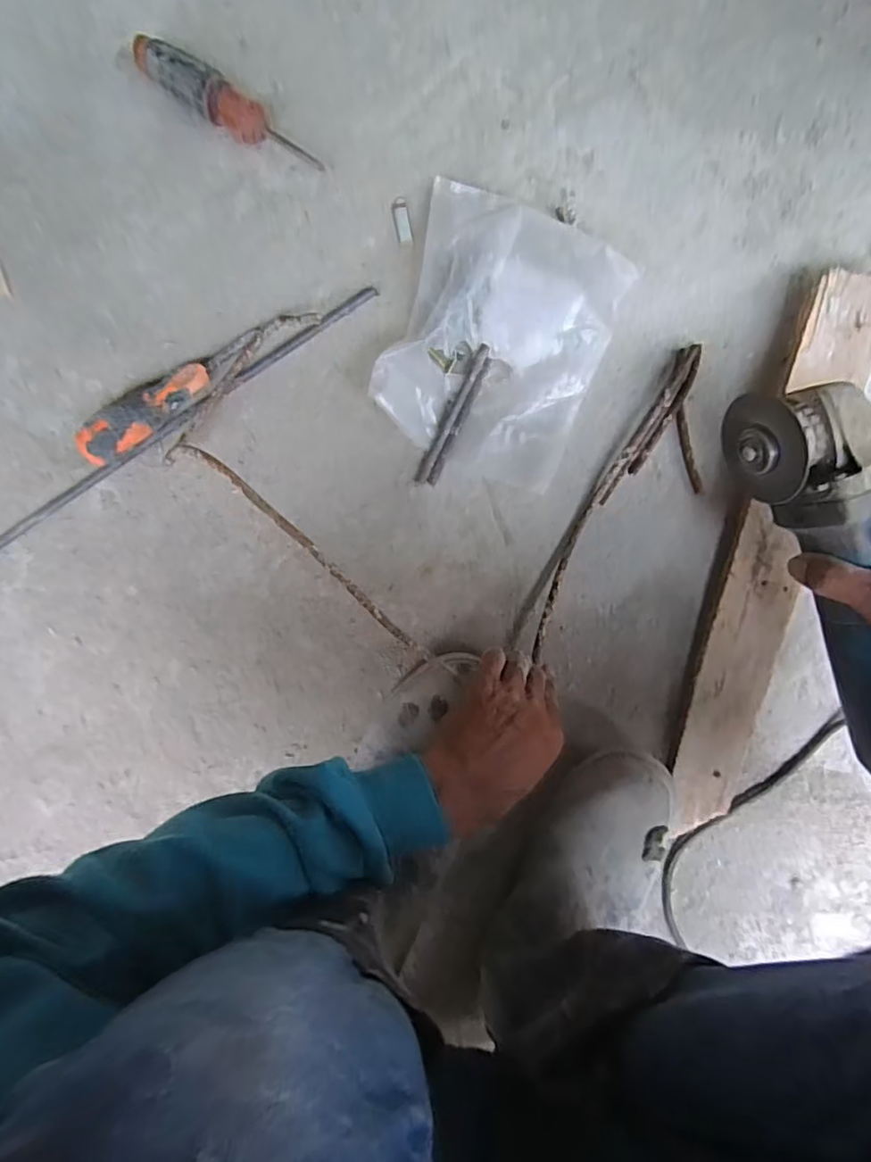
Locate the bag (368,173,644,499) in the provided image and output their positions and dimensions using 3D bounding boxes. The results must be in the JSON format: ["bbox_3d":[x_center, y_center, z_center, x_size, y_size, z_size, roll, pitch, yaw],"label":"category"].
[{"bbox_3d":[0.049,-0.189,0.472,0.159,0.035,0.198,20,95,-1],"label":"bag"}]

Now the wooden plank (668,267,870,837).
[{"bbox_3d":[0.275,-0.010,0.487,0.077,0.019,0.457,15,100,2],"label":"wooden plank"}]

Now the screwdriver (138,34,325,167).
[{"bbox_3d":[-0.160,-0.362,0.458,0.147,0.032,0.028,32,95,-2],"label":"screwdriver"}]

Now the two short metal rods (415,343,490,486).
[{"bbox_3d":[0.015,-0.136,0.492,0.017,0.013,0.118,25,95,-1],"label":"two short metal rods"}]

